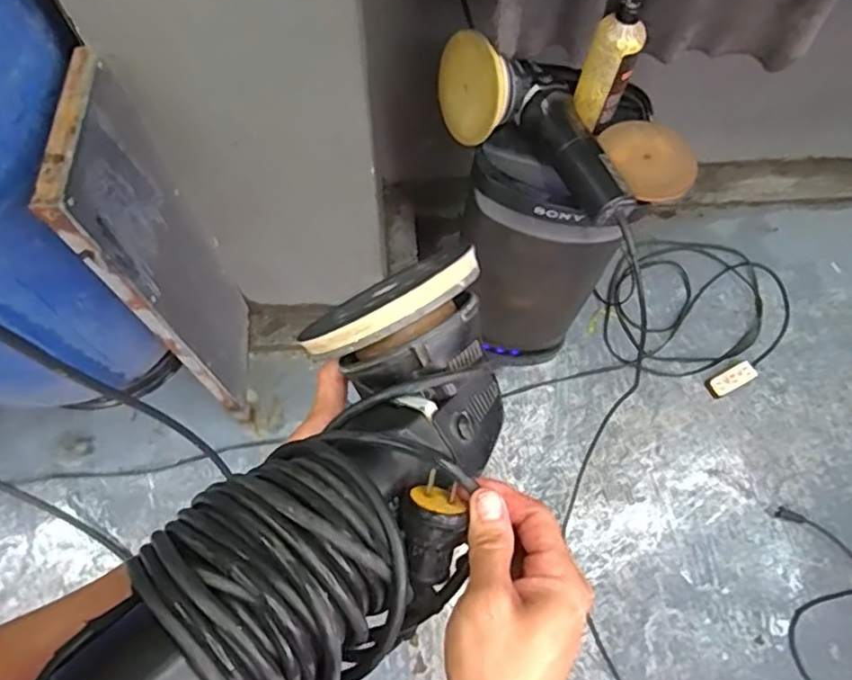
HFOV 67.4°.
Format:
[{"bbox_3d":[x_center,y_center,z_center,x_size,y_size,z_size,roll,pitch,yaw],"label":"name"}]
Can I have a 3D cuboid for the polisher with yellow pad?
[{"bbox_3d":[0.161,-0.295,0.877,0.326,0.126,0.128,39,72,15],"label":"polisher with yellow pad"}]

